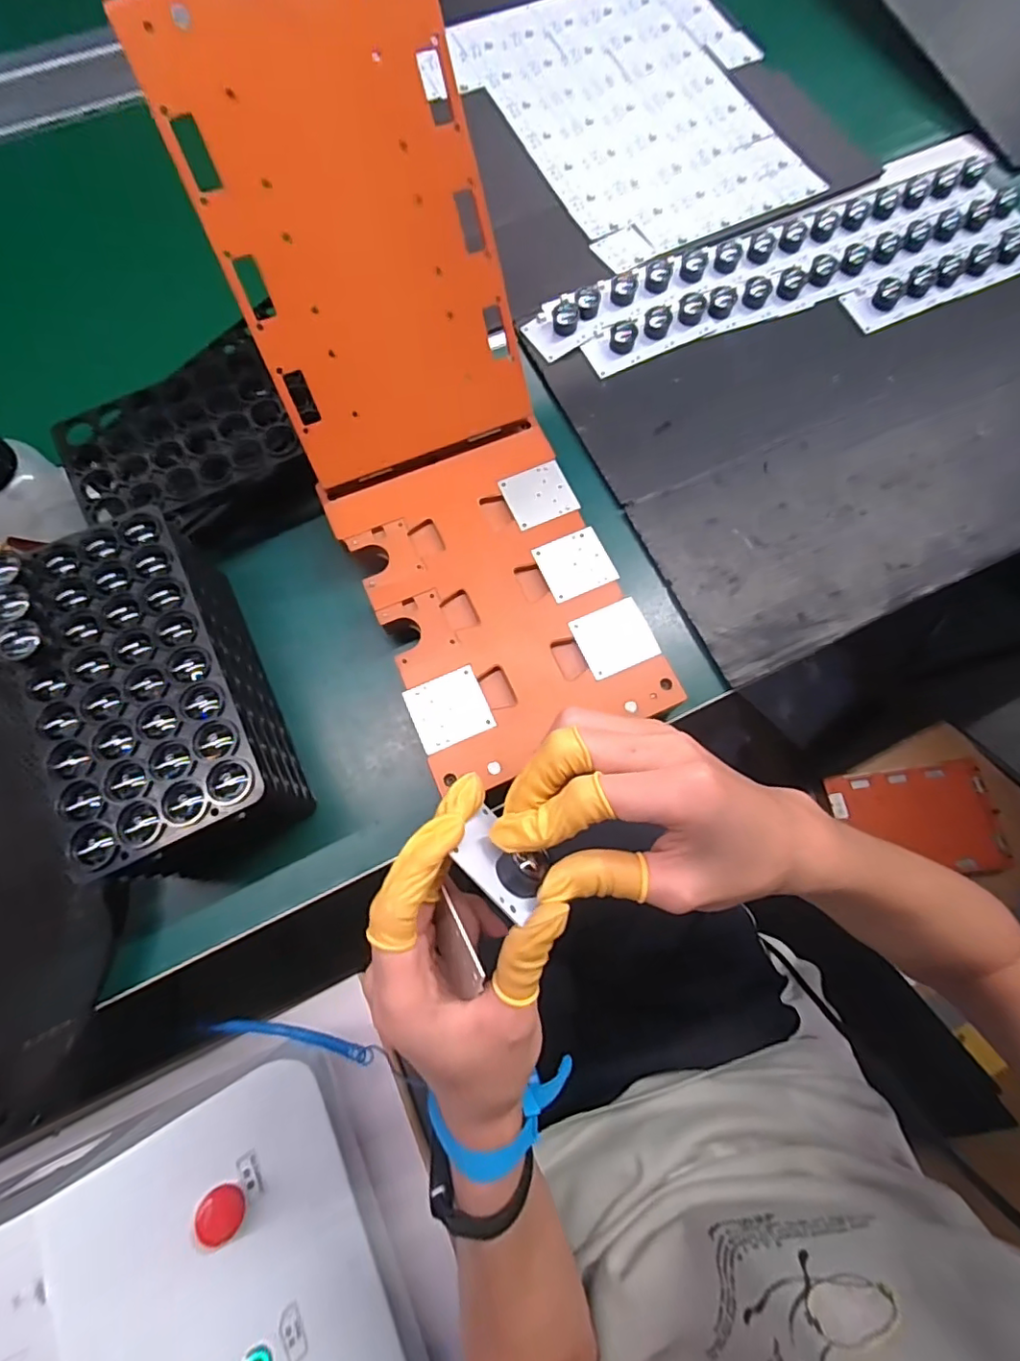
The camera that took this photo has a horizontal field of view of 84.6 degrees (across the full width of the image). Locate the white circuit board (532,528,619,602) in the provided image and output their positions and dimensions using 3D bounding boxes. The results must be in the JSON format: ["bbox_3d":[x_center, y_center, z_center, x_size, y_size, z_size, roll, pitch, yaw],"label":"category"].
[{"bbox_3d":[0.045,-0.081,0.388,0.046,0.004,0.044,-22,76,-7],"label":"white circuit board"}]

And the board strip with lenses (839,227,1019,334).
[{"bbox_3d":[0.393,-0.360,0.493,0.198,0.014,0.045,-22,76,-7],"label":"board strip with lenses"}]

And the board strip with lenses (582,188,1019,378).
[{"bbox_3d":[0.265,-0.353,0.489,0.424,0.018,0.045,-21,76,-6],"label":"board strip with lenses"}]

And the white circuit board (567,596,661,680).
[{"bbox_3d":[0.070,-0.029,0.374,0.048,0.004,0.045,-22,76,-7],"label":"white circuit board"}]

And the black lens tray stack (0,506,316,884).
[{"bbox_3d":[-0.211,0.008,0.340,0.097,0.098,0.195,-25,77,-7],"label":"black lens tray stack"}]

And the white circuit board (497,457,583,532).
[{"bbox_3d":[0.021,-0.135,0.403,0.046,0.005,0.044,-21,76,-6],"label":"white circuit board"}]

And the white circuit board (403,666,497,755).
[{"bbox_3d":[-0.039,0.018,0.359,0.048,0.004,0.044,-23,77,-7],"label":"white circuit board"}]

